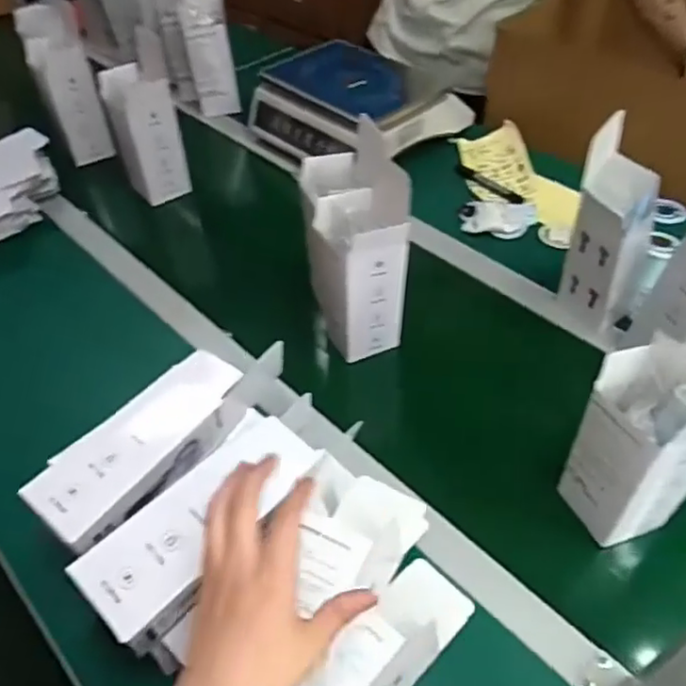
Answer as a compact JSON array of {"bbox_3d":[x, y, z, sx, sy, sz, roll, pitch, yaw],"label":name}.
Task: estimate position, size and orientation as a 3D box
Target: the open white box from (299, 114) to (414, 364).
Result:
[{"bbox_3d":[0.012,-0.119,0.738,0.088,0.210,0.167,-15,49,-8],"label":"open white box"}]

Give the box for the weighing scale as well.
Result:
[{"bbox_3d":[0.021,-0.416,1.078,0.301,0.116,0.271,30,57,27],"label":"weighing scale"}]

